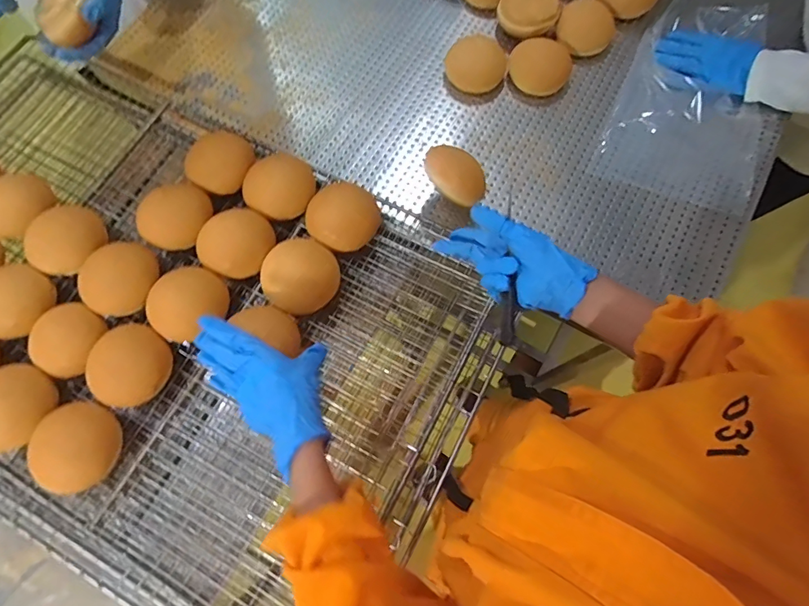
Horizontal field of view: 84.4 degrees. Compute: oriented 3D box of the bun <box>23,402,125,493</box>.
[{"bbox_3d":[-0.388,0.172,0.533,0.081,0.055,0.101,-2,73,0],"label":"bun"}]

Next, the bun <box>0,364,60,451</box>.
[{"bbox_3d":[-0.476,0.127,0.542,0.083,0.057,0.101,8,73,3],"label":"bun"}]

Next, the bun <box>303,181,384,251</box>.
[{"bbox_3d":[-0.082,-0.121,0.609,0.095,0.044,0.104,28,75,9],"label":"bun"}]

